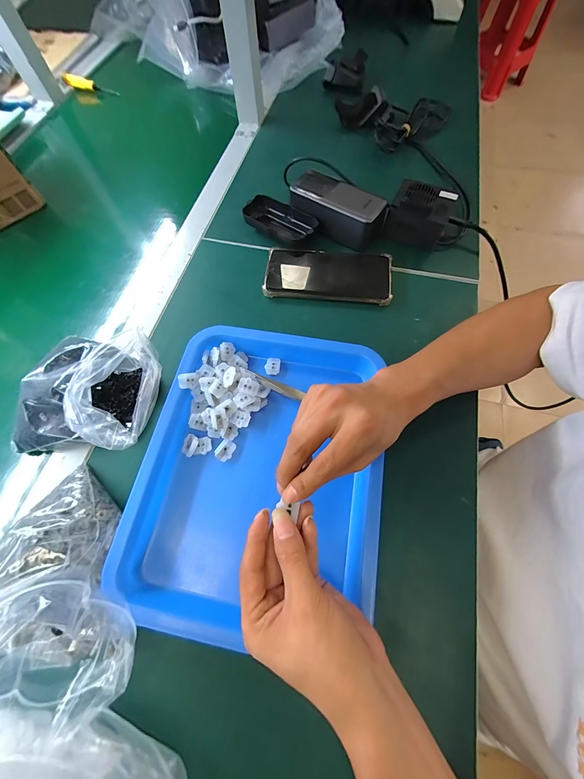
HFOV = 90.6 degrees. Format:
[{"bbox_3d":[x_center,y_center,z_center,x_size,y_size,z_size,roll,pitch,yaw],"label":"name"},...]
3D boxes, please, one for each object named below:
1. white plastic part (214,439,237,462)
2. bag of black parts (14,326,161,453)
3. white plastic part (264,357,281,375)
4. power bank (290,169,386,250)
[{"bbox_3d":[-0.070,0.064,0.303,0.017,0.007,0.021,28,70,12],"label":"white plastic part"},{"bbox_3d":[-0.218,-0.001,0.309,0.146,0.056,0.129,0,67,0],"label":"bag of black parts"},{"bbox_3d":[-0.023,-0.027,0.340,0.017,0.007,0.021,5,67,3],"label":"white plastic part"},{"bbox_3d":[0.061,-0.254,0.404,0.133,0.041,0.055,33,71,13],"label":"power bank"}]

